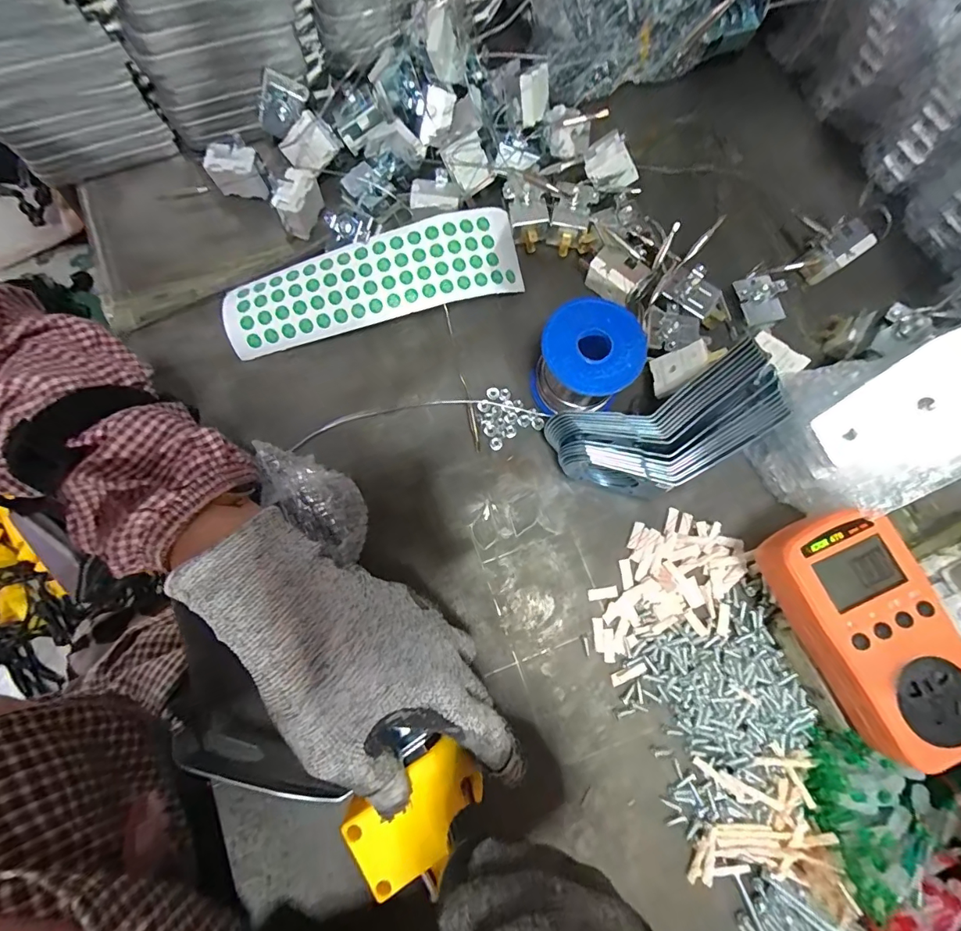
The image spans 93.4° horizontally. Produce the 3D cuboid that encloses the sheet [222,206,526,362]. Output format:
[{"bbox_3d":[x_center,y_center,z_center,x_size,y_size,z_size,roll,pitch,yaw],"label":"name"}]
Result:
[{"bbox_3d":[-0.077,-0.131,0.329,0.214,0.033,0.058,-18,79,-4],"label":"sheet"}]

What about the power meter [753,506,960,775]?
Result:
[{"bbox_3d":[0.216,0.089,0.251,0.064,0.031,0.128,-22,79,-4],"label":"power meter"}]

